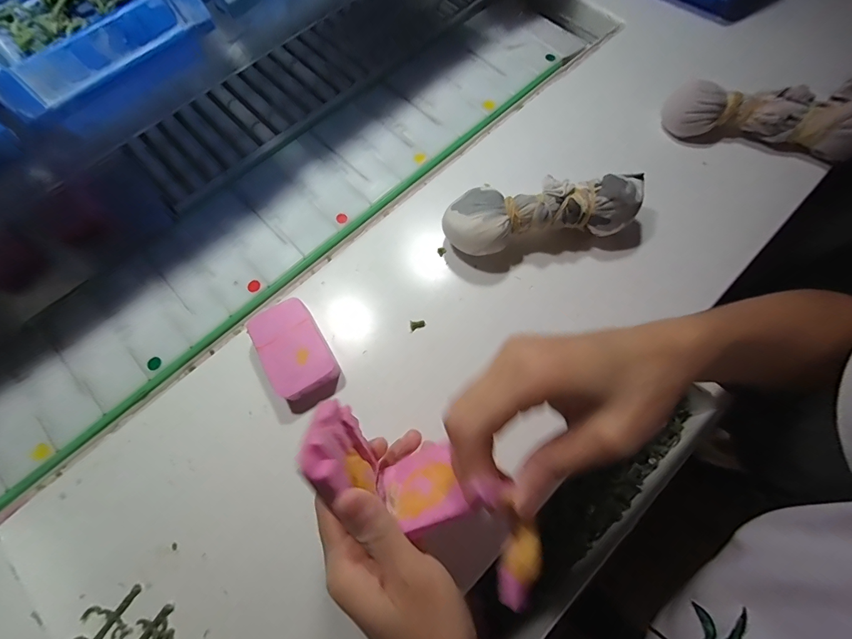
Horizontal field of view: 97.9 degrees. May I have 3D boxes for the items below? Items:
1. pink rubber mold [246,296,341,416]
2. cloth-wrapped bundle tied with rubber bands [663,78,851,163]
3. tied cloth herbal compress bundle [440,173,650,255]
[{"bbox_3d":[-0.100,0.027,0.287,0.046,0.025,0.078,-29,73,-9],"label":"pink rubber mold"},{"bbox_3d":[0.305,-0.186,0.337,0.159,0.060,0.052,17,72,7],"label":"cloth-wrapped bundle tied with rubber bands"},{"bbox_3d":[0.095,-0.085,0.310,0.156,0.051,0.047,-6,70,-1],"label":"tied cloth herbal compress bundle"}]

